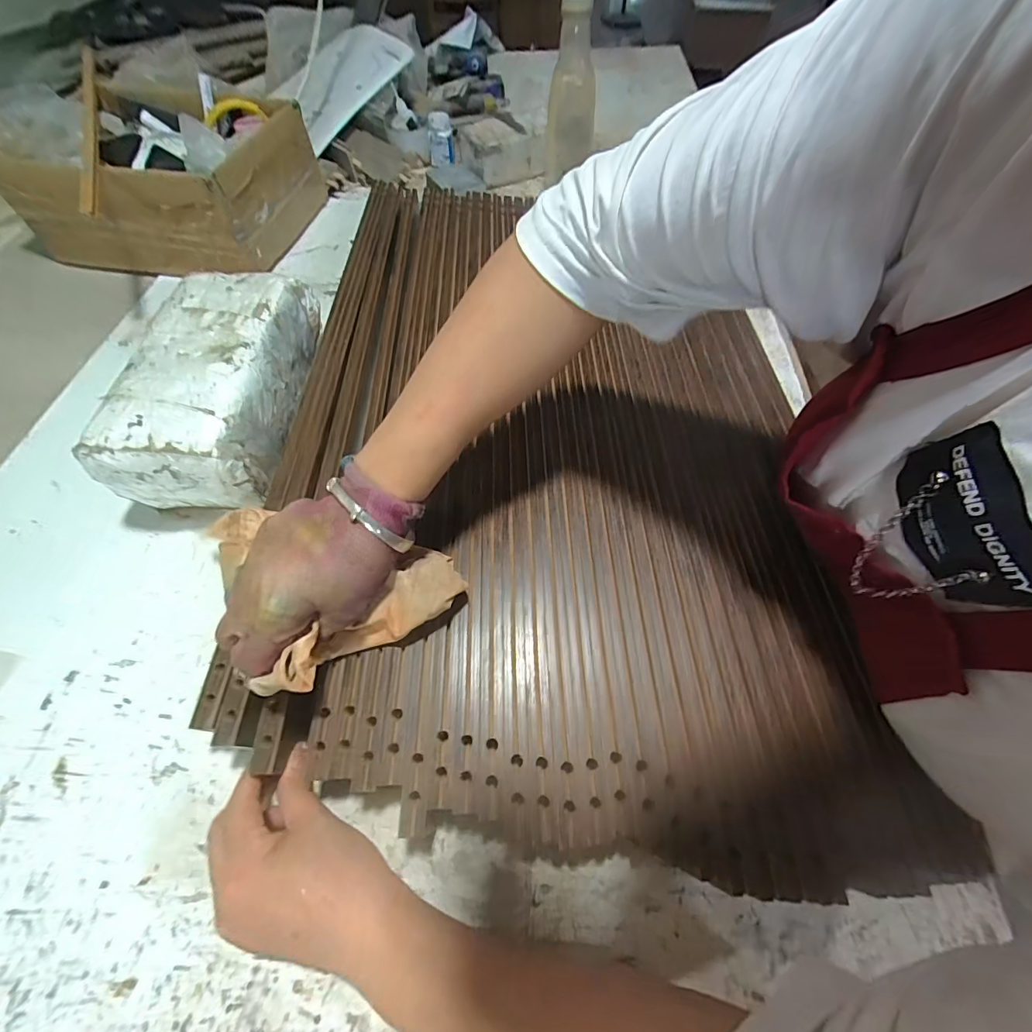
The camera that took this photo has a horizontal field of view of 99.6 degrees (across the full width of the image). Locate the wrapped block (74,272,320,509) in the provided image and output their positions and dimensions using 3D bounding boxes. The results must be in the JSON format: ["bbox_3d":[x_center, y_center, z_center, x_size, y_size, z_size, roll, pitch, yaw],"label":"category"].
[{"bbox_3d":[-0.271,-0.122,0.412,0.113,0.100,0.235,0,59,0],"label":"wrapped block"}]

